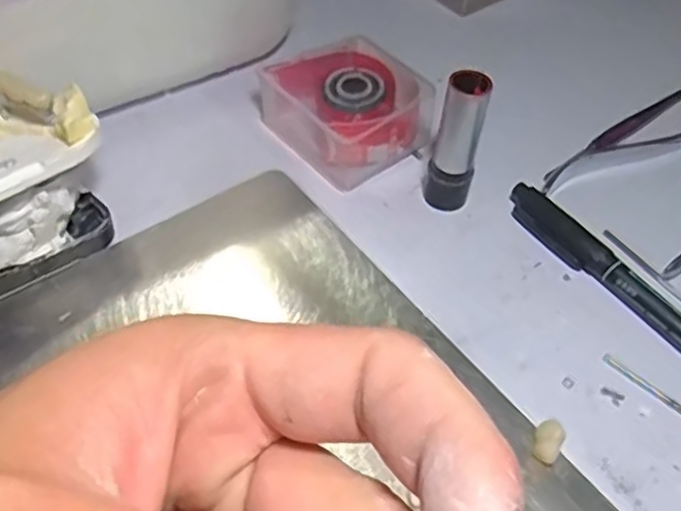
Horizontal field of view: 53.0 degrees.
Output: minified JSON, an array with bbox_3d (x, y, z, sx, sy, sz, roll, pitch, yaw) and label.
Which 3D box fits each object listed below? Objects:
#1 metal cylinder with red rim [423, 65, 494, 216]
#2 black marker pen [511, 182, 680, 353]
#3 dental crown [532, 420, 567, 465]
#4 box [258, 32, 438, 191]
[{"bbox_3d":[0.045,-0.043,0.270,0.018,0.061,0.013,8,52,3],"label":"metal cylinder with red rim"},{"bbox_3d":[0.113,0.019,0.252,0.012,0.010,0.138,-27,58,-22],"label":"black marker pen"},{"bbox_3d":[0.067,0.059,0.219,0.009,0.007,0.013,20,53,13],"label":"dental crown"},{"bbox_3d":[0.003,-0.066,0.305,0.051,0.033,0.066,-33,60,-25],"label":"box"}]

